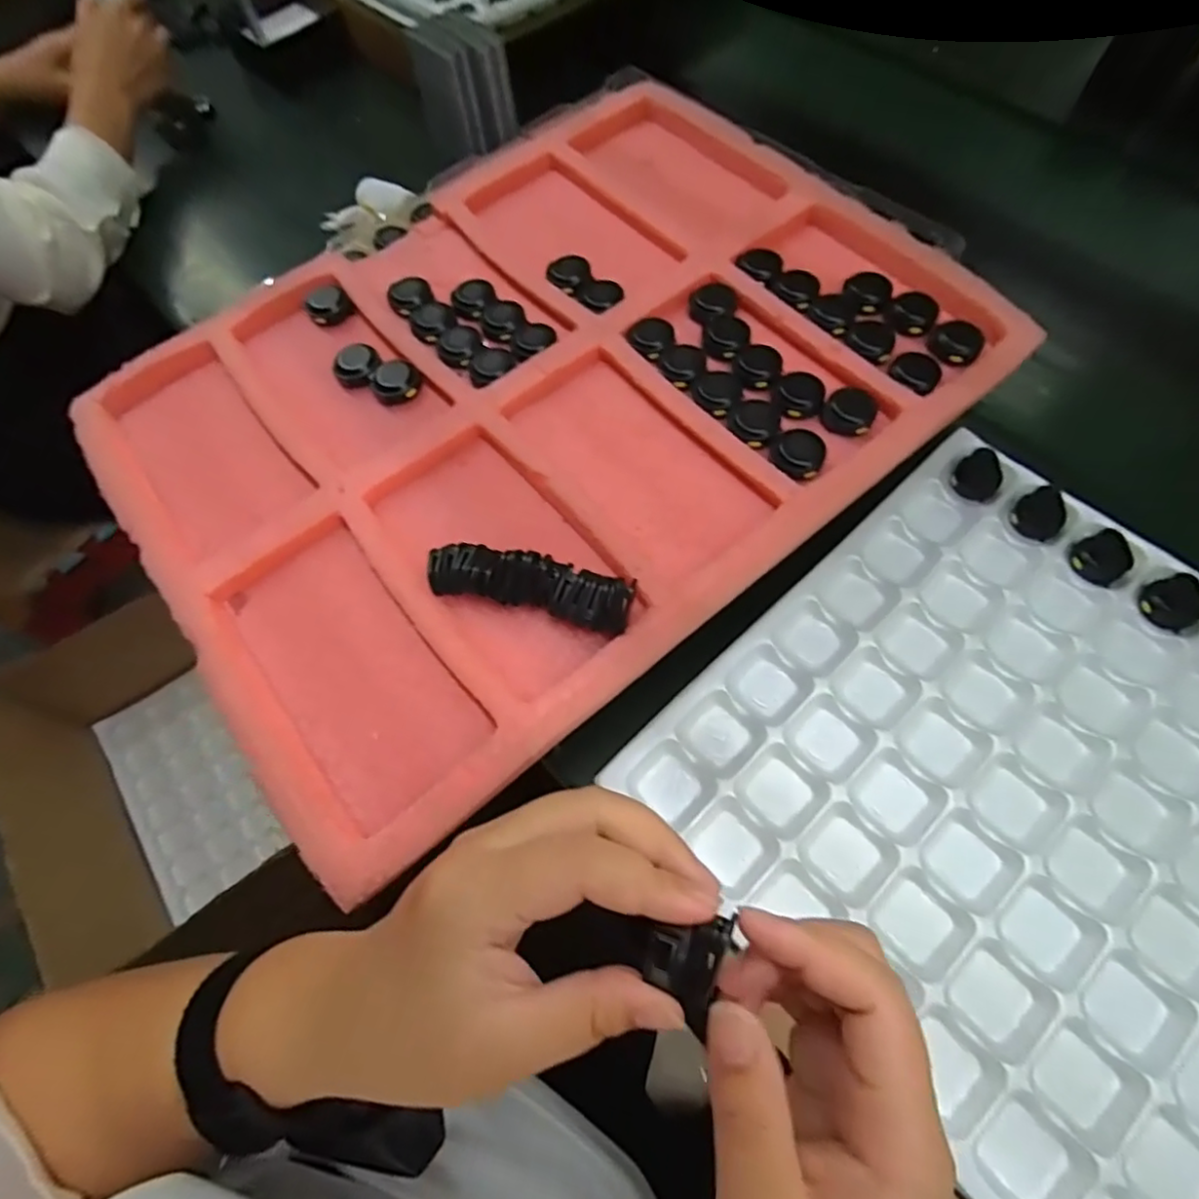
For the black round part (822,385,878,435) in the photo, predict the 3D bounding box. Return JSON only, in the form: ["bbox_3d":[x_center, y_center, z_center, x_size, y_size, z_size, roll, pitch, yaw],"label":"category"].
[{"bbox_3d":[0.148,-0.112,0.372,0.029,0.008,0.031,0,63,1],"label":"black round part"}]

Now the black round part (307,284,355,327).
[{"bbox_3d":[-0.188,-0.204,0.434,0.027,0.009,0.030,-37,68,-16],"label":"black round part"}]

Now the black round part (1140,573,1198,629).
[{"bbox_3d":[0.345,0.001,0.375,0.024,0.018,0.029,-18,64,-8],"label":"black round part"}]

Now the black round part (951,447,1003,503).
[{"bbox_3d":[0.259,-0.085,0.424,0.024,0.024,0.029,-40,69,-17],"label":"black round part"}]

